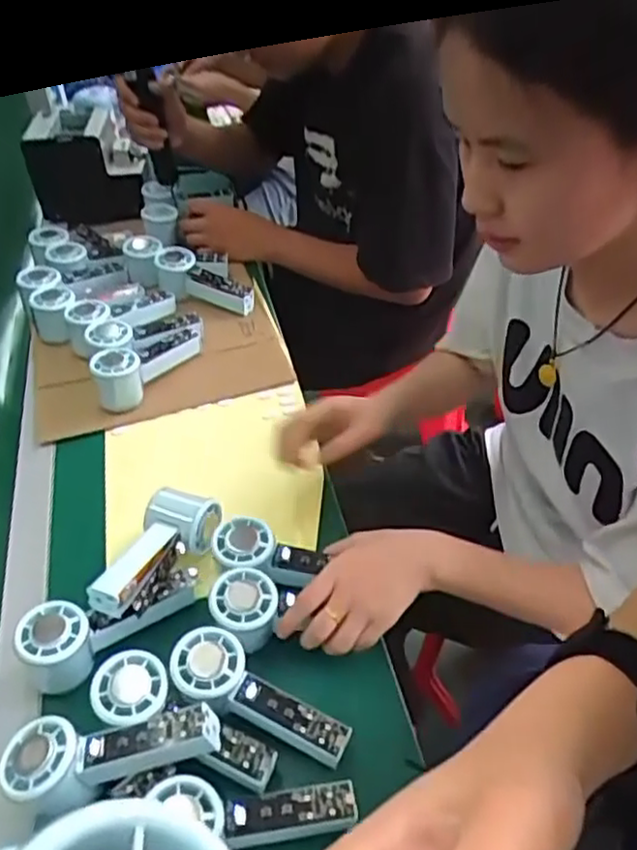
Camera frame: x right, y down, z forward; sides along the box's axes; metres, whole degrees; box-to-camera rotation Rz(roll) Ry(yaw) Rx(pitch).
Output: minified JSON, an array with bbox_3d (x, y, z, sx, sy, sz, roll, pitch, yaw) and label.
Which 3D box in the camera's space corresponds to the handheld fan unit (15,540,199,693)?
[{"bbox_3d":[-0.180,0.163,0.601,0.158,0.049,0.054,-30,51,-27],"label":"handheld fan unit"}]

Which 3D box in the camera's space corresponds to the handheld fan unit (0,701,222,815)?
[{"bbox_3d":[-0.151,0.241,0.500,0.157,0.043,0.057,-6,44,-4],"label":"handheld fan unit"}]

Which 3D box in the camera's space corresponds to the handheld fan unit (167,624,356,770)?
[{"bbox_3d":[-0.048,0.218,0.543,0.151,0.029,0.055,29,50,8],"label":"handheld fan unit"}]

